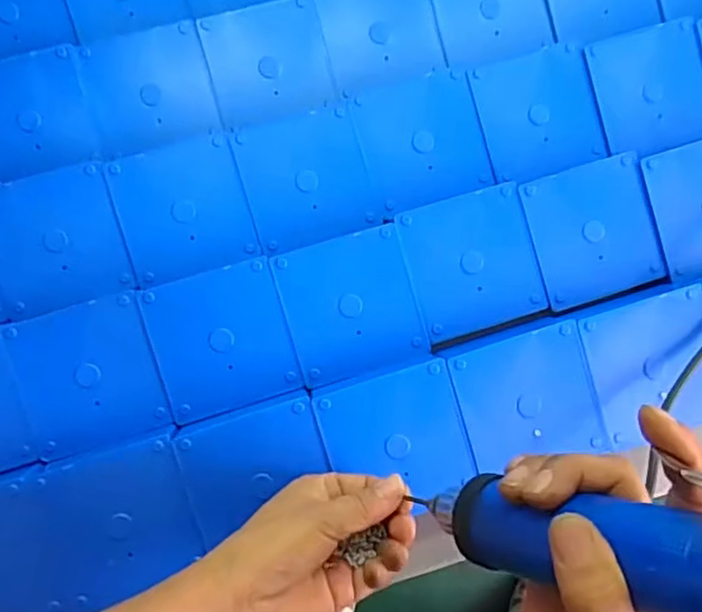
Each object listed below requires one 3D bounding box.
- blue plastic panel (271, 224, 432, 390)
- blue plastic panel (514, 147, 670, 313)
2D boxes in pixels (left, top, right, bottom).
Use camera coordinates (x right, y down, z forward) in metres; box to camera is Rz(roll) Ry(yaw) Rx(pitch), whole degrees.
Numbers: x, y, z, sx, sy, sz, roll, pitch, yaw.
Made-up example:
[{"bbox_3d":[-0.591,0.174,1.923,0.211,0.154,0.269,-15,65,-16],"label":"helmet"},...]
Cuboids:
[{"bbox_3d":[0.001,0.000,0.445,0.088,0.004,0.093,-17,95,-5],"label":"blue plastic panel"},{"bbox_3d":[0.173,-0.053,0.460,0.088,0.004,0.092,-16,94,-3],"label":"blue plastic panel"}]

